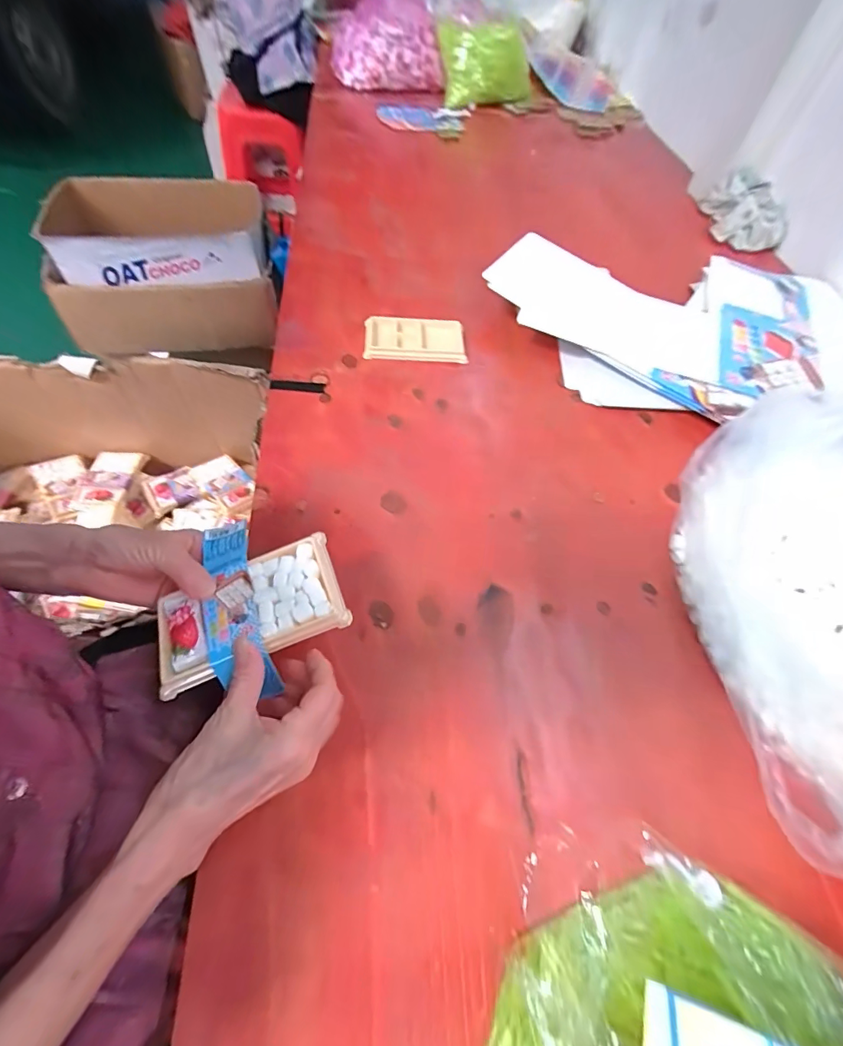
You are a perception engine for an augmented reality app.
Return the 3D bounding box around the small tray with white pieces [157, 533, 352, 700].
[{"bbox_3d":[-0.127,0.064,0.310,0.132,0.021,0.072,-18,61,-14],"label":"small tray with white pieces"}]

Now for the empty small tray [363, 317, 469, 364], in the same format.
[{"bbox_3d":[-0.010,-0.254,0.580,0.135,0.016,0.078,1,57,-3],"label":"empty small tray"}]

